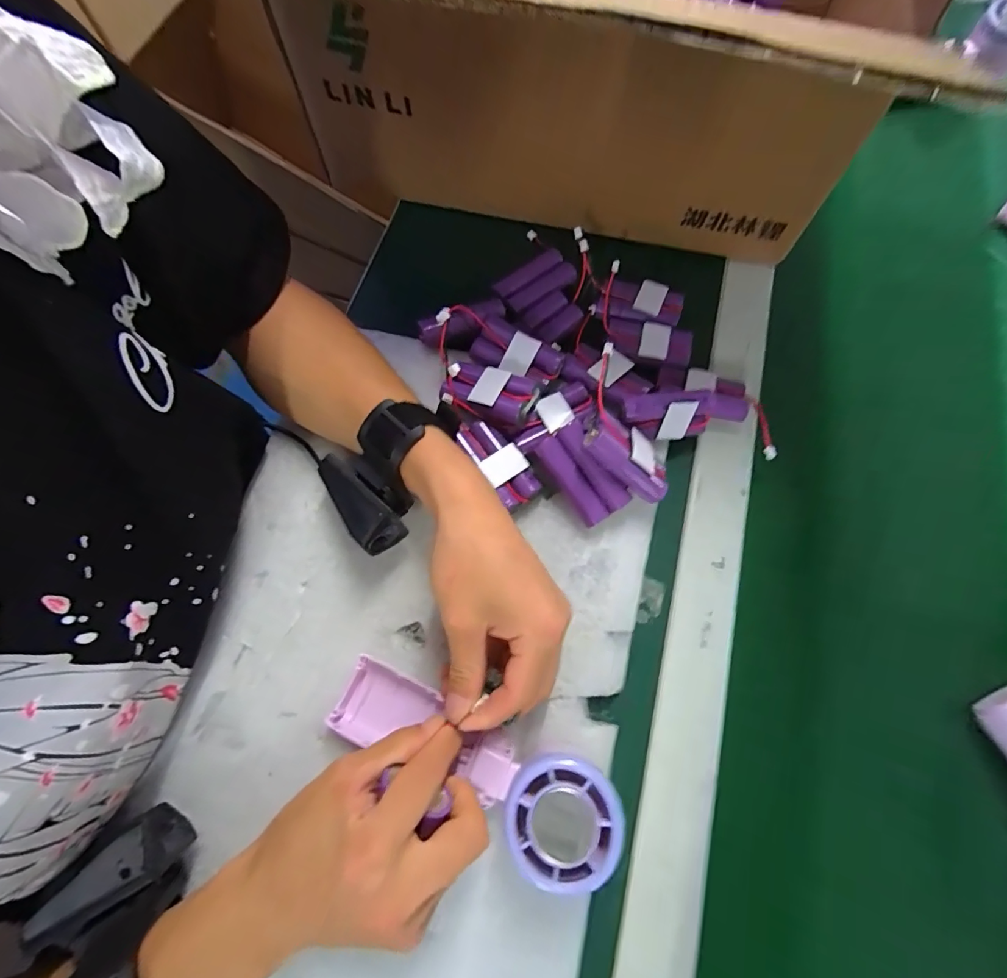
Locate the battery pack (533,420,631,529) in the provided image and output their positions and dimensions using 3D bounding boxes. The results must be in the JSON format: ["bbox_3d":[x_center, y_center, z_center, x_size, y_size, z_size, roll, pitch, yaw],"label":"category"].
[{"bbox_3d":[0.052,-0.010,0.316,0.036,0.019,0.066,-36,88,12],"label":"battery pack"}]

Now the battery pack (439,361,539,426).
[{"bbox_3d":[-0.010,-0.069,0.327,0.066,0.016,0.037,16,70,7],"label":"battery pack"}]

